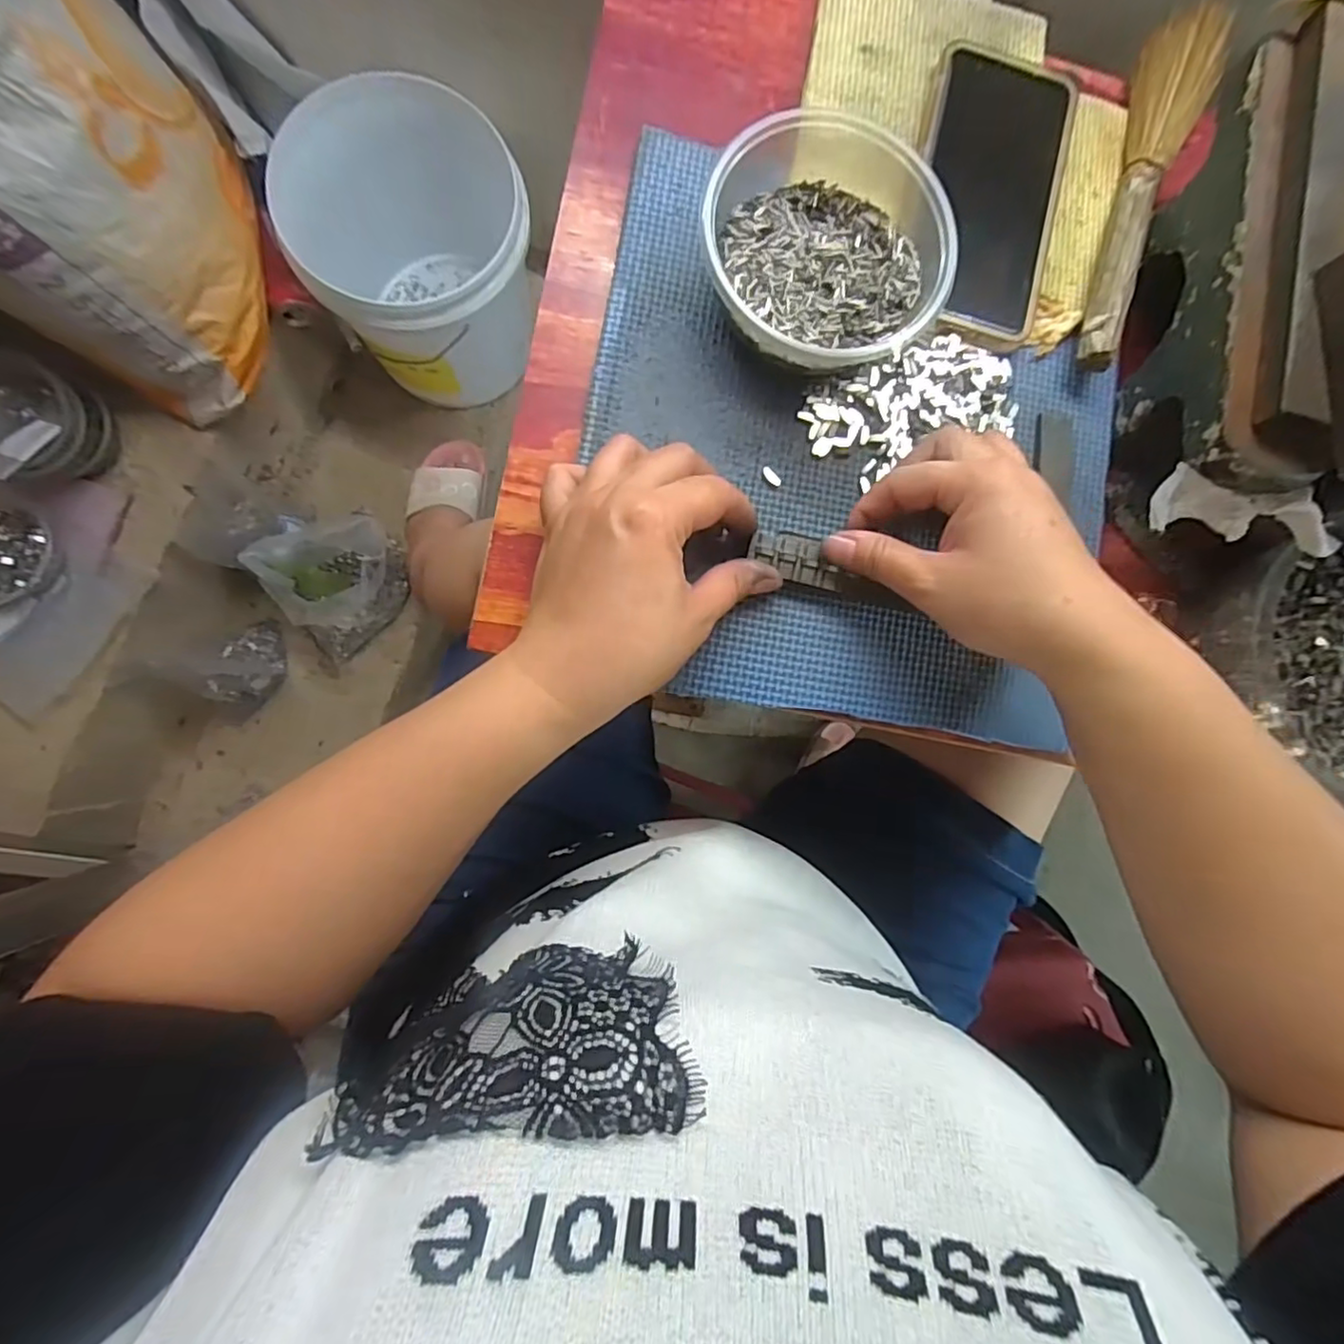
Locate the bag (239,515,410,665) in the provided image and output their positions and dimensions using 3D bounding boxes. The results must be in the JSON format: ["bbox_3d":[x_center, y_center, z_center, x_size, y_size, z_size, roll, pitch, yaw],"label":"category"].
[{"bbox_3d":[-0.437,-0.123,0.828,0.161,0.123,0.166,-30,90,-8],"label":"bag"}]

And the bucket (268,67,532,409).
[{"bbox_3d":[-0.324,-0.535,0.807,0.288,0.254,0.333,-24,89,-8],"label":"bucket"}]

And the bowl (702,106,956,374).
[{"bbox_3d":[0.071,-0.209,0.300,0.113,0.047,0.134,7,85,-7],"label":"bowl"}]

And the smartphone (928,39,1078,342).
[{"bbox_3d":[0.167,-0.251,0.329,0.071,0.009,0.150,11,85,-6],"label":"smartphone"}]

